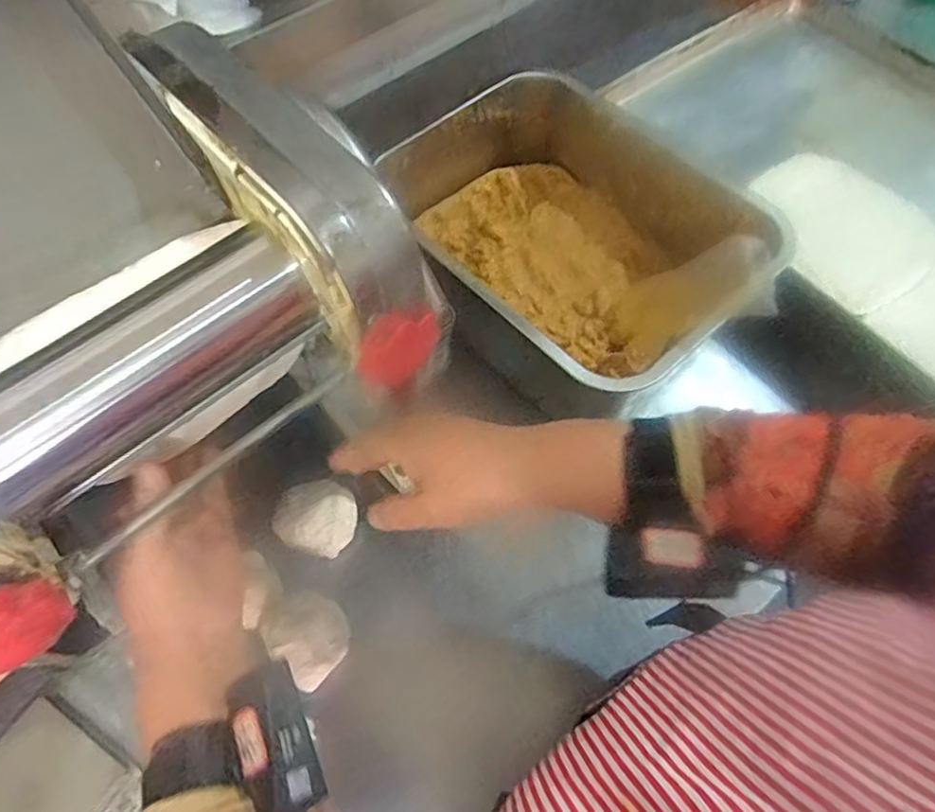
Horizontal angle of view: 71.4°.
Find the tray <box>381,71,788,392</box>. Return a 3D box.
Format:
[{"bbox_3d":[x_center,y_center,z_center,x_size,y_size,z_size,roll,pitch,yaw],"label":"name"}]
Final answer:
[{"bbox_3d":[0.090,-0.156,0.655,0.258,0.148,0.338,-37,67,-18],"label":"tray"}]

